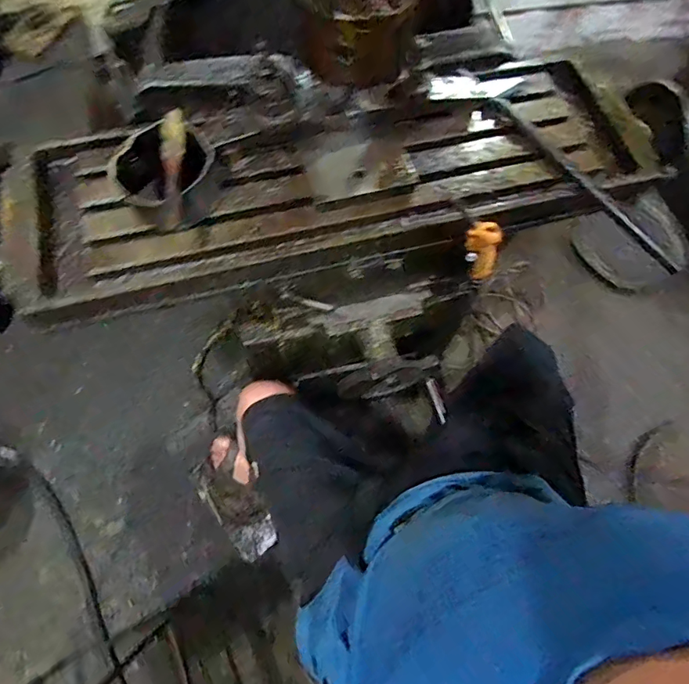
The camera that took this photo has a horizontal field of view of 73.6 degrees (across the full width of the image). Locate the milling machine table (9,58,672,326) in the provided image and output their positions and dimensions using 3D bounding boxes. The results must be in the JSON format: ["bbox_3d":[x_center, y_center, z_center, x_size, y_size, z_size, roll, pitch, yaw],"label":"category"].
[{"bbox_3d":[0.006,-0.225,0.571,0.811,0.073,0.249,-14,70,-8],"label":"milling machine table"}]

